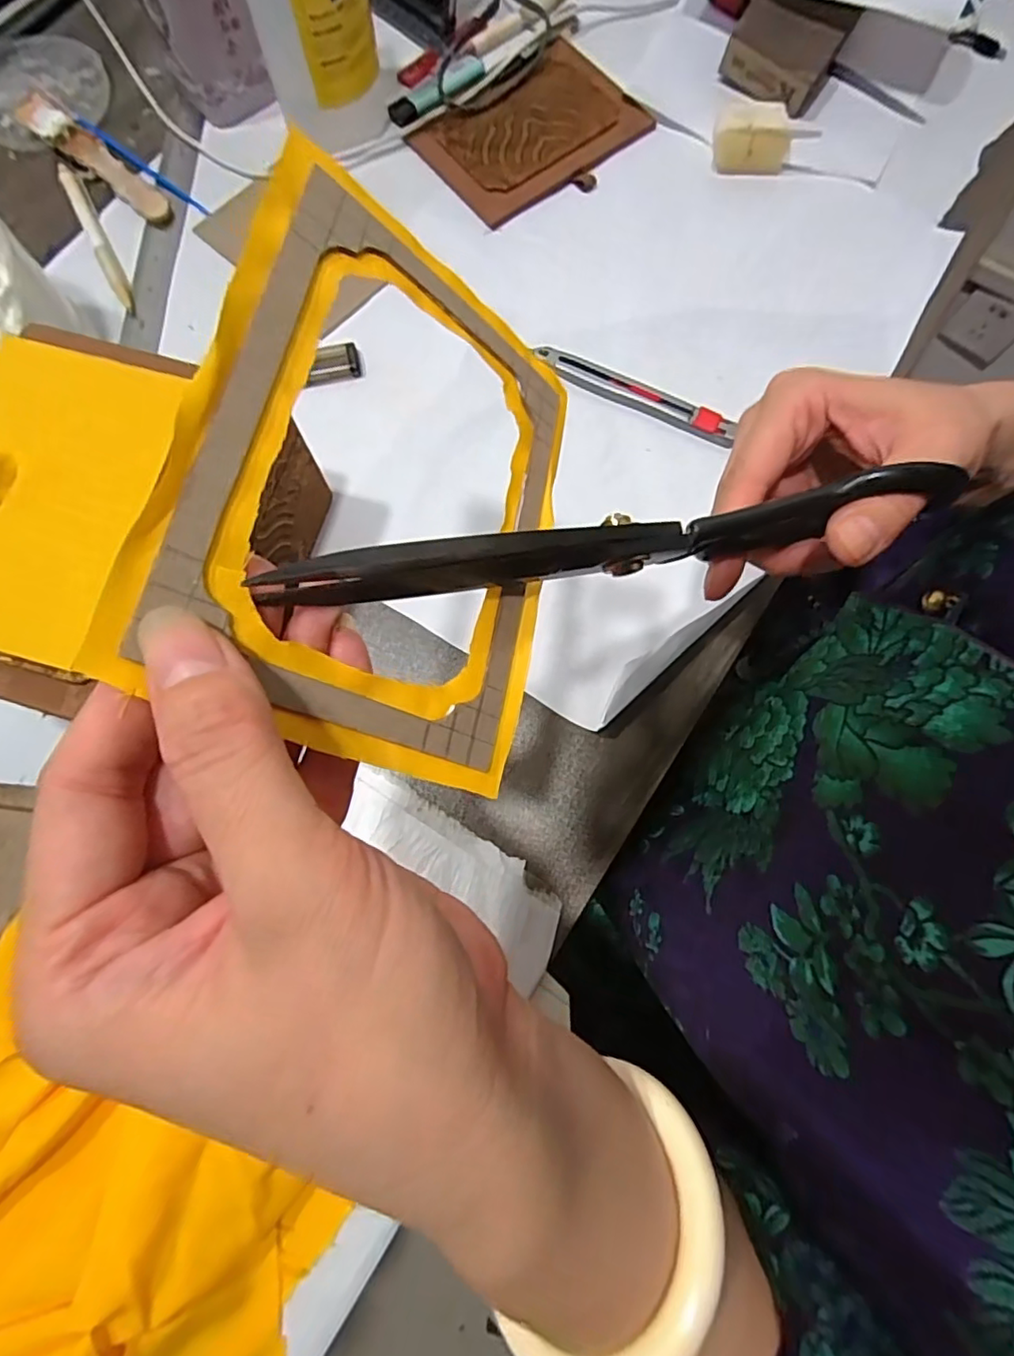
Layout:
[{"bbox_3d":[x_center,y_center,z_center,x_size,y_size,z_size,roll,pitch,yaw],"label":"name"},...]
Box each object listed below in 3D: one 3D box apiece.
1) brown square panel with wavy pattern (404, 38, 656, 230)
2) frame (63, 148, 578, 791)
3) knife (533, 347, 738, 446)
[{"bbox_3d":[0.018,-0.398,0.437,0.148,0.007,0.103,-39,80,-8],"label":"brown square panel with wavy pattern"},{"bbox_3d":[-0.028,-0.052,0.167,0.109,0.004,0.146,23,70,-38],"label":"frame"},{"bbox_3d":[0.081,-0.183,0.387,0.135,0.012,0.016,25,78,5],"label":"knife"}]

